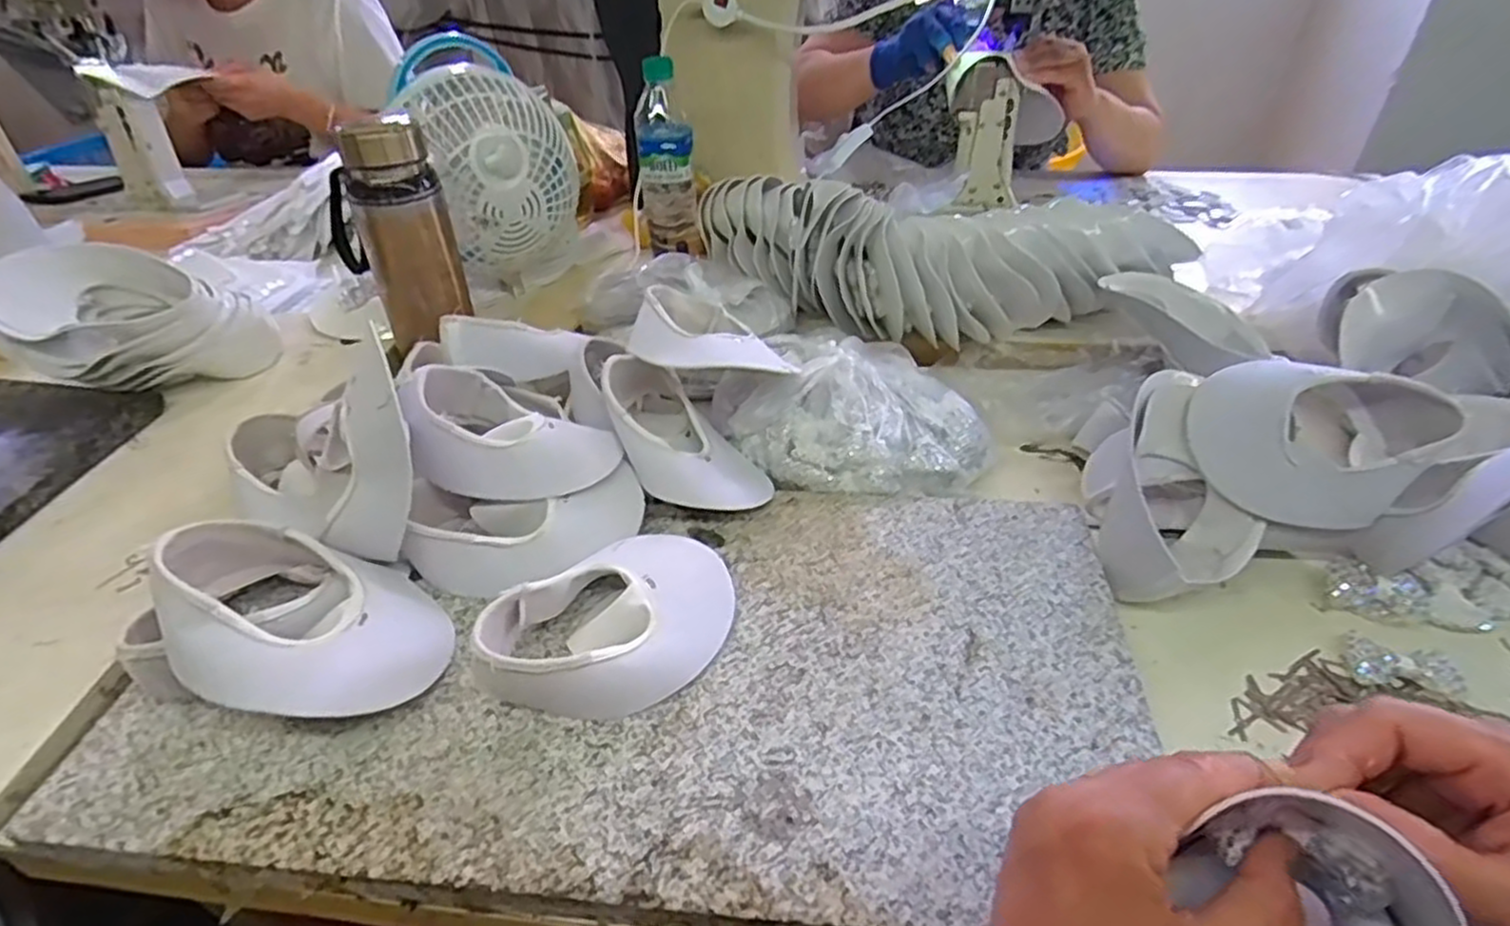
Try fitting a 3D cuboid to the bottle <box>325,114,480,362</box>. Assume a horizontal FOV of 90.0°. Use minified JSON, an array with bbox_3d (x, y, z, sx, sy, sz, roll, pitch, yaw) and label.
[{"bbox_3d":[-0.328,-0.206,0.694,0.095,0.209,0.075,31,48,33],"label":"bottle"}]

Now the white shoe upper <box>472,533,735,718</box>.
[{"bbox_3d":[-0.084,0.088,0.457,0.145,0.048,0.121,-7,39,-8],"label":"white shoe upper"}]

